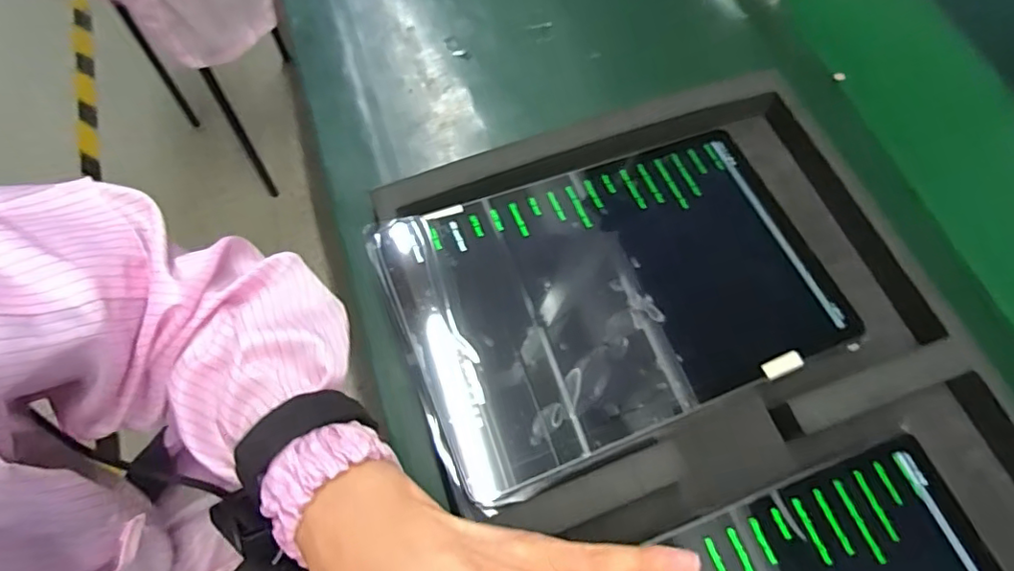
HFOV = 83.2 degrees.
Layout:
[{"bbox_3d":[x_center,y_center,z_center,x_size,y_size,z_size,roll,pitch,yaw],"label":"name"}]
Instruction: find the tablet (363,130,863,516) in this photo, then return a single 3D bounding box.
[{"bbox_3d":[0.066,0.000,0.341,0.254,0.008,0.166,-21,67,-13],"label":"tablet"}]

